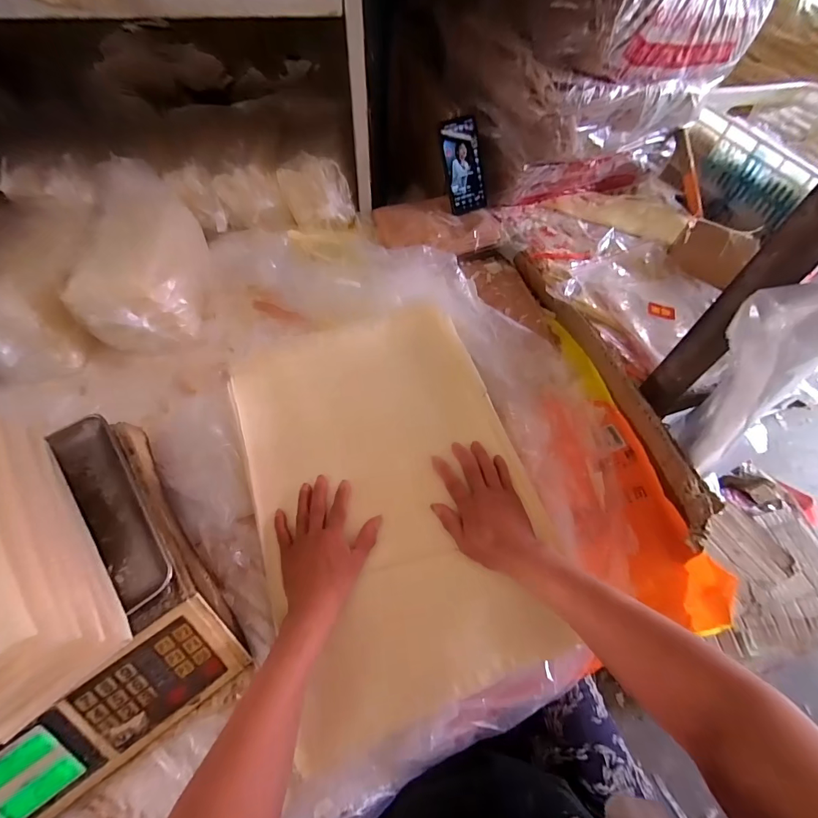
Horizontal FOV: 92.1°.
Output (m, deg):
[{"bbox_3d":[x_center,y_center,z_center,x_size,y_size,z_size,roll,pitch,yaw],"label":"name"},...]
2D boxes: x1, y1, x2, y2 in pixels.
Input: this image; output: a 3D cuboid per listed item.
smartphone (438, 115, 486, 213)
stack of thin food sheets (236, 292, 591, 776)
[{"bbox_3d":[0.105,-0.462,0.751,0.074,0.155,0.009,-17,23,-5],"label":"smartphone"},{"bbox_3d":[-0.024,0.091,0.514,0.343,0.036,0.497,-18,63,-10],"label":"stack of thin food sheets"}]

